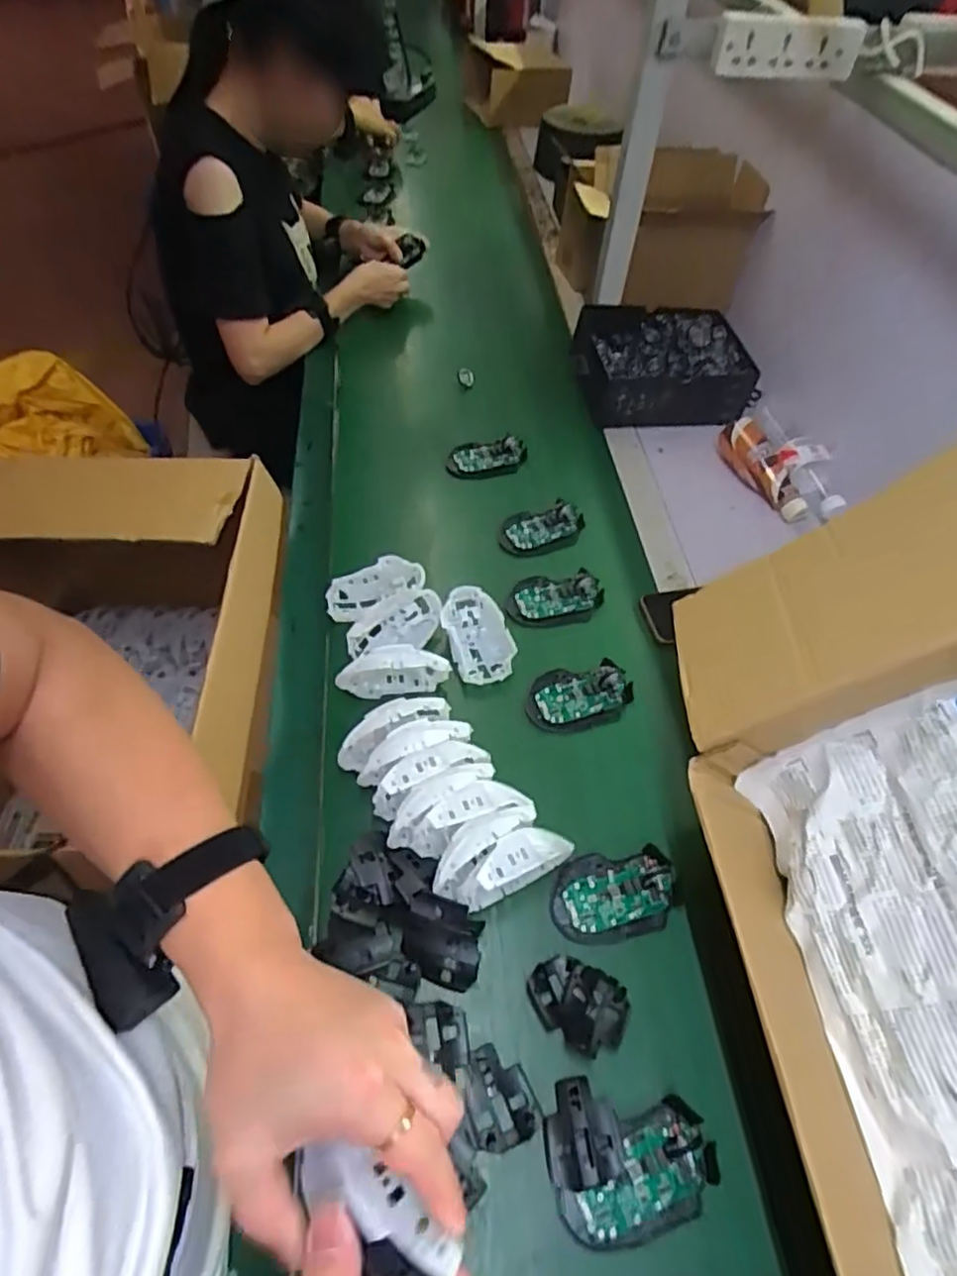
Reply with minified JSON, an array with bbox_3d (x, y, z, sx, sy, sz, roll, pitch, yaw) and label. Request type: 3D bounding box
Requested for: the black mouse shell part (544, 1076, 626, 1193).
[{"bbox_3d":[0.075,0.358,0.477,0.053,0.020,0.065,-3,53,-5],"label":"black mouse shell part"}]

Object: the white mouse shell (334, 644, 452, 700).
[{"bbox_3d":[-0.088,0.038,0.684,0.111,0.073,0.030,-1,53,-3],"label":"white mouse shell"}]

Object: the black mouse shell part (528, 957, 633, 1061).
[{"bbox_3d":[0.080,0.293,0.527,0.080,0.021,0.059,22,55,14],"label":"black mouse shell part"}]

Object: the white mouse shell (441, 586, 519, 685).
[{"bbox_3d":[0.000,-0.004,0.728,0.070,0.034,0.111,-12,54,-11],"label":"white mouse shell"}]

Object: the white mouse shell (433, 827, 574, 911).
[{"bbox_3d":[0.022,0.197,0.563,0.118,0.074,0.033,-20,56,-17],"label":"white mouse shell"}]

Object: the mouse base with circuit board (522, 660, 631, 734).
[{"bbox_3d":[0.108,0.063,0.704,0.109,0.023,0.070,-6,53,-7],"label":"mouse base with circuit board"}]

